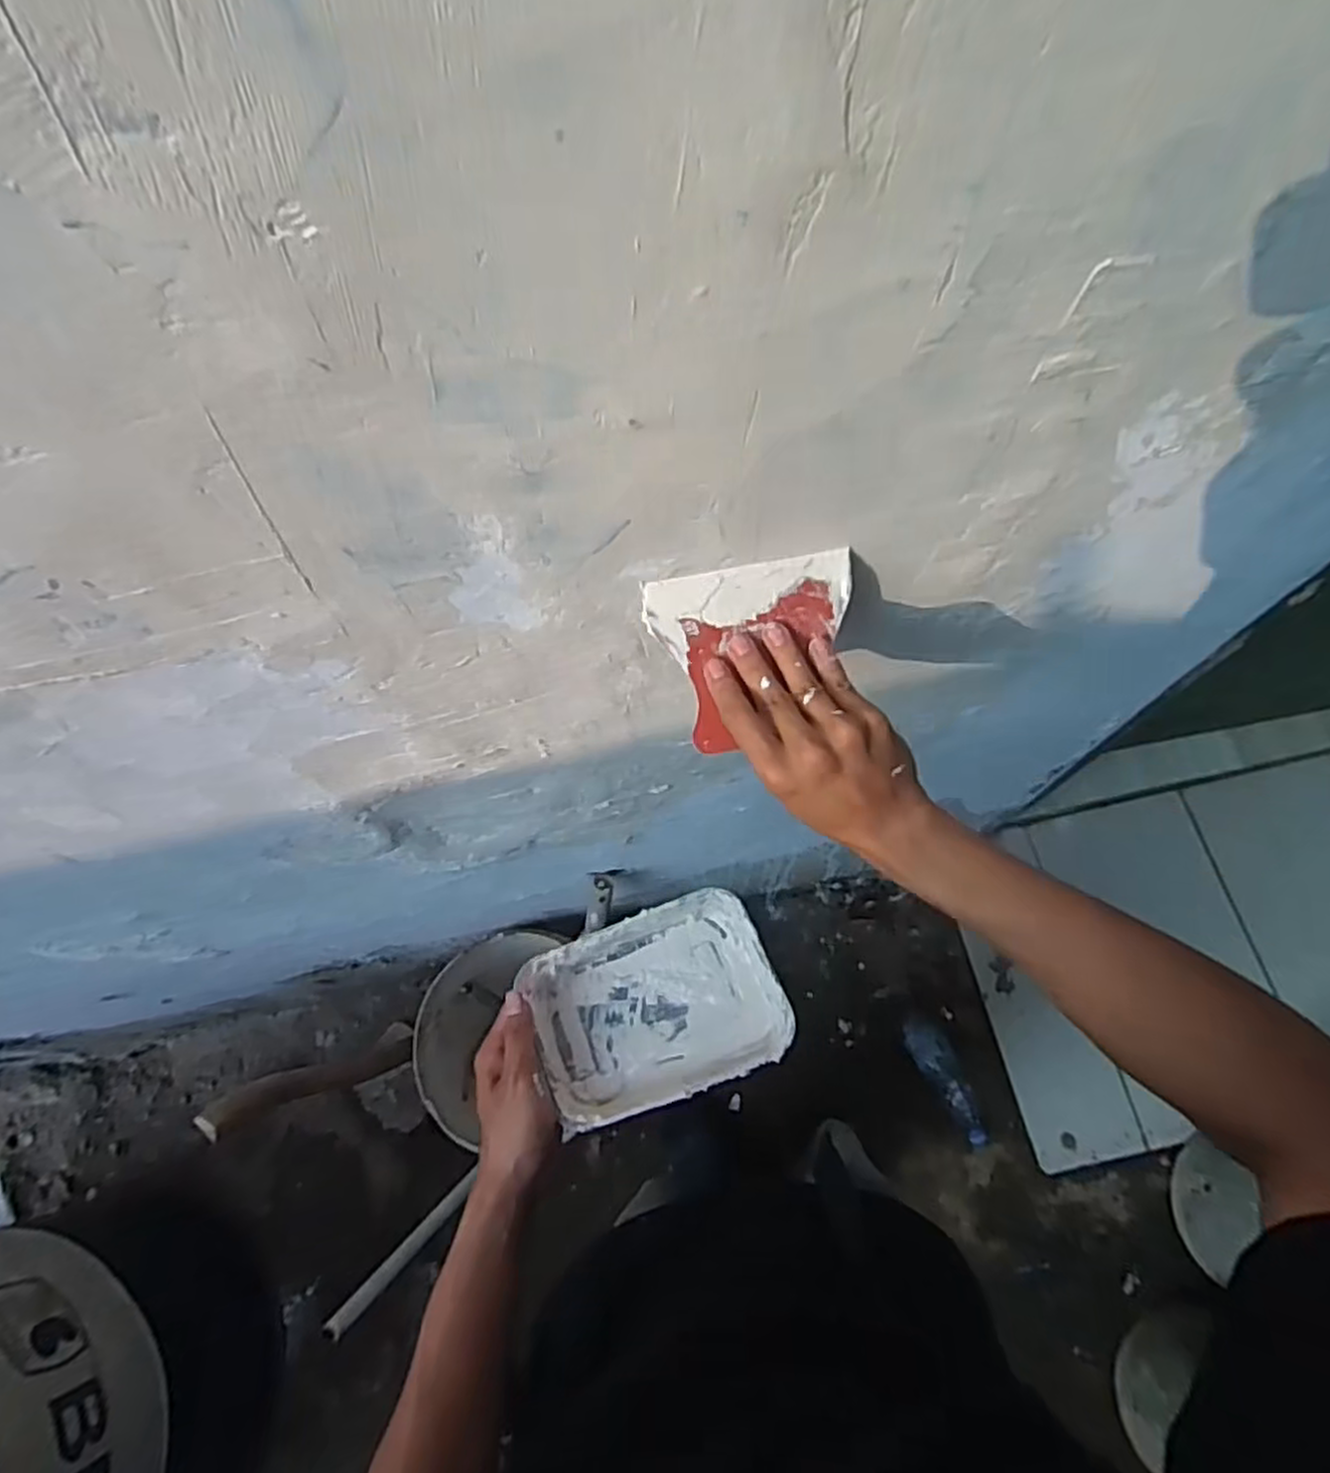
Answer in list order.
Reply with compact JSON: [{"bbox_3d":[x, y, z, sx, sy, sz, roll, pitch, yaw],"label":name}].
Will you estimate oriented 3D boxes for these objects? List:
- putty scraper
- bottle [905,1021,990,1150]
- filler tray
[{"bbox_3d":[0.055,-0.050,0.466,0.122,0.013,0.104,-11,104,-6],"label":"putty scraper"},{"bbox_3d":[0.532,0.641,1.438,0.080,0.059,0.238,-29,83,-9],"label":"bottle"},{"bbox_3d":[-0.007,0.191,0.552,0.168,0.047,0.123,-20,68,-5],"label":"filler tray"}]

